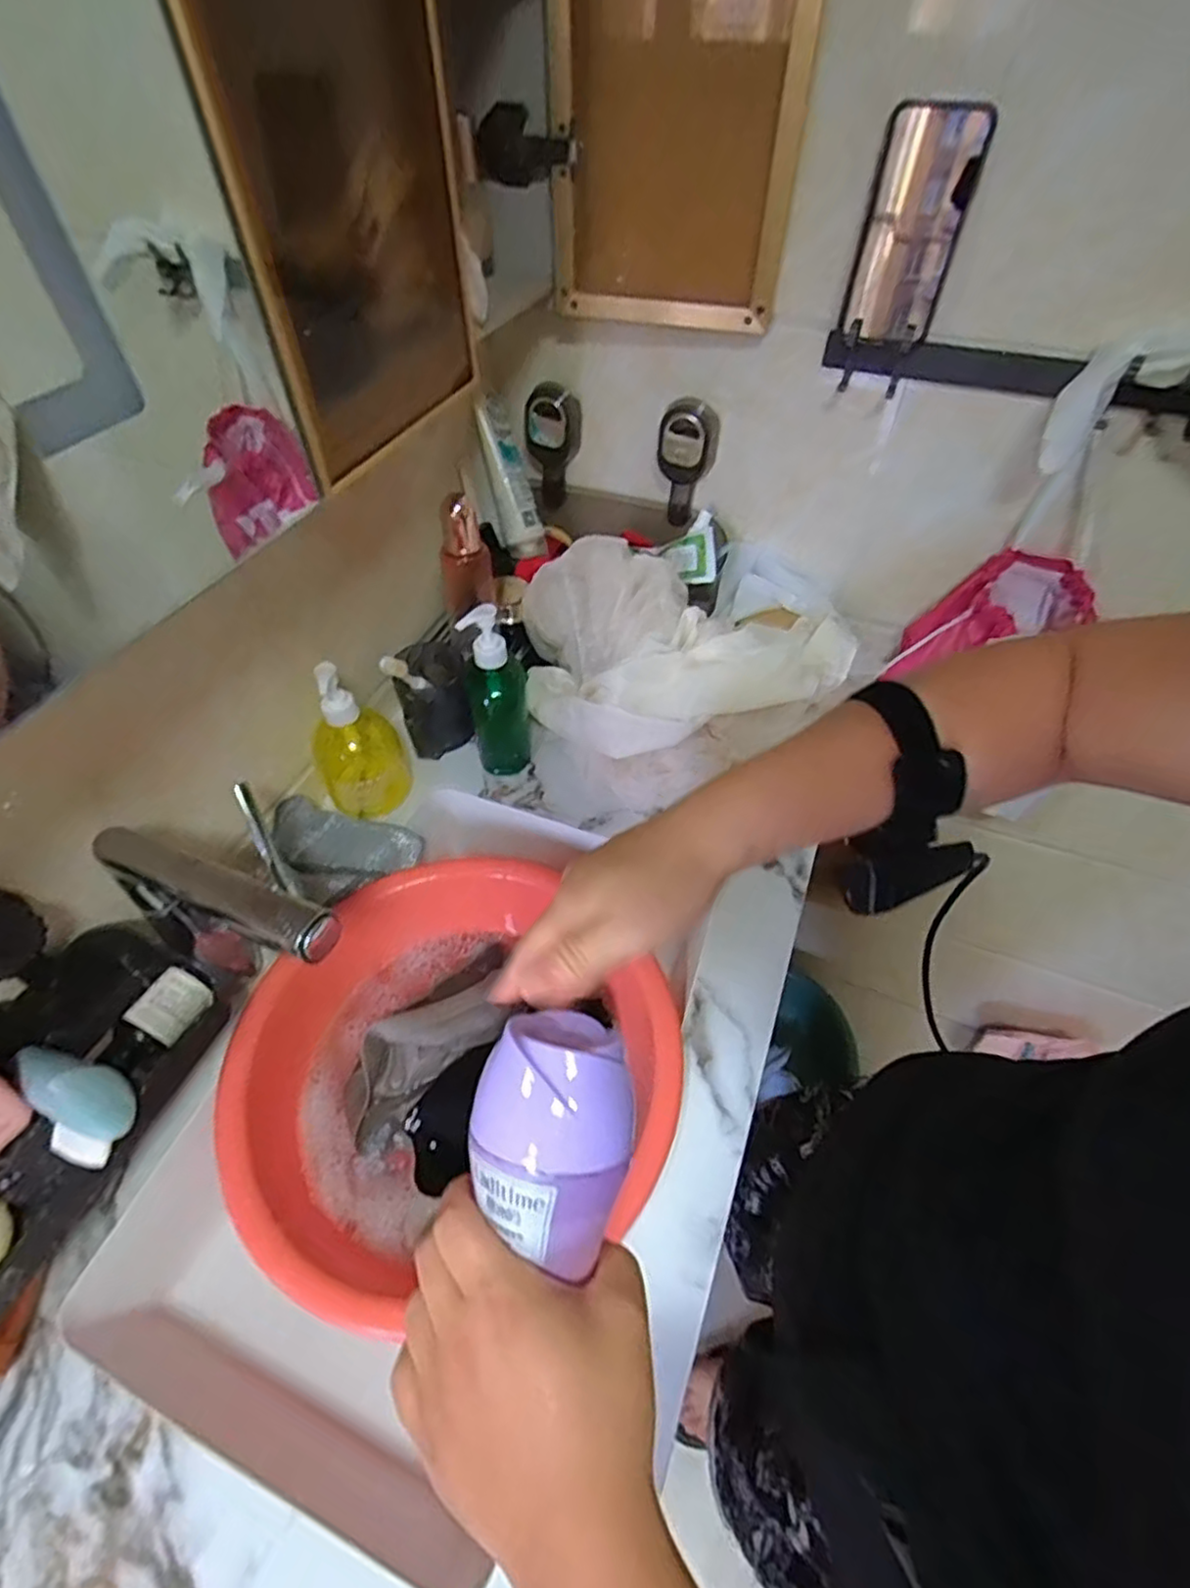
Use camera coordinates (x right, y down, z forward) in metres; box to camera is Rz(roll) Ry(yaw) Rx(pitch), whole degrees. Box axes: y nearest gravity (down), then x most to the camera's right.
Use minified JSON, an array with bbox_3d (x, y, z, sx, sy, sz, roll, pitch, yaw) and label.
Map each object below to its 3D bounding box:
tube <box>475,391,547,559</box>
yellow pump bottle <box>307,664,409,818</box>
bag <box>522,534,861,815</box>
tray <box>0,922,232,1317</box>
[{"bbox_3d":[-0.105,-0.386,0.836,0.055,0.181,0.056,-21,22,-16],"label":"tube"},{"bbox_3d":[-0.240,-0.053,0.669,0.087,0.172,0.057,-17,53,-14],"label":"yellow pump bottle"},{"bbox_3d":[0.100,-0.146,0.741,0.354,0.177,0.248,-10,51,-8],"label":"bag"},{"bbox_3d":[-0.366,0.223,0.431,0.146,0.073,0.273,17,53,13],"label":"tray"}]

